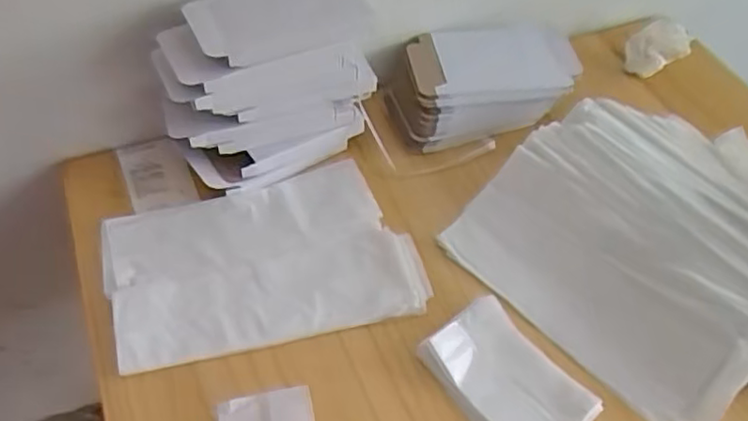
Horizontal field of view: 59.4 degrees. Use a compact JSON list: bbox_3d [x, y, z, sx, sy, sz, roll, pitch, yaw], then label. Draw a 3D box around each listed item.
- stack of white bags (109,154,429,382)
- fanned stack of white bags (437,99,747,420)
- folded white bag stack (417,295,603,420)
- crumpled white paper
[{"bbox_3d":[-0.102,0.045,0.589,0.260,0.014,0.171,-14,52,-13],"label":"stack of white bags"},{"bbox_3d":[0.274,0.017,0.590,0.298,0.066,0.301,-35,60,-27],"label":"fanned stack of white bags"},{"bbox_3d":[0.104,0.133,0.515,0.077,0.016,0.124,-31,58,-25],"label":"folded white bag stack"},{"bbox_3d":[0.337,-0.193,0.783,0.064,0.048,0.070,31,56,22],"label":"crumpled white paper"}]

